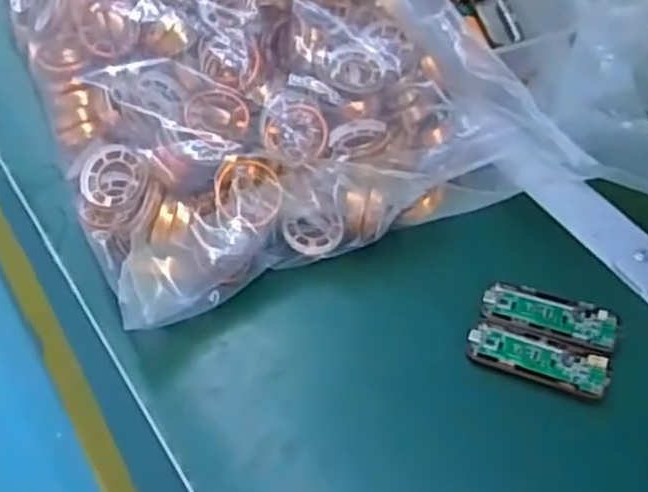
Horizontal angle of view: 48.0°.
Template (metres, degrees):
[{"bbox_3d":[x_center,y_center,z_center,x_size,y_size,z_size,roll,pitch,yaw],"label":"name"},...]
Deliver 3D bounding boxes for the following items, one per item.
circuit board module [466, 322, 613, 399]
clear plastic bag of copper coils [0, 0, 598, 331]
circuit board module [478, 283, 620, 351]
[{"bbox_3d":[0.130,0.067,0.441,0.084,0.007,0.029,17,57,13],"label":"circuit board module"},{"bbox_3d":[-0.049,-0.145,0.525,0.302,0.109,0.335,-22,57,-13],"label":"clear plastic bag of copper coils"},{"bbox_3d":[0.142,0.043,0.456,0.083,0.005,0.029,17,57,13],"label":"circuit board module"}]

